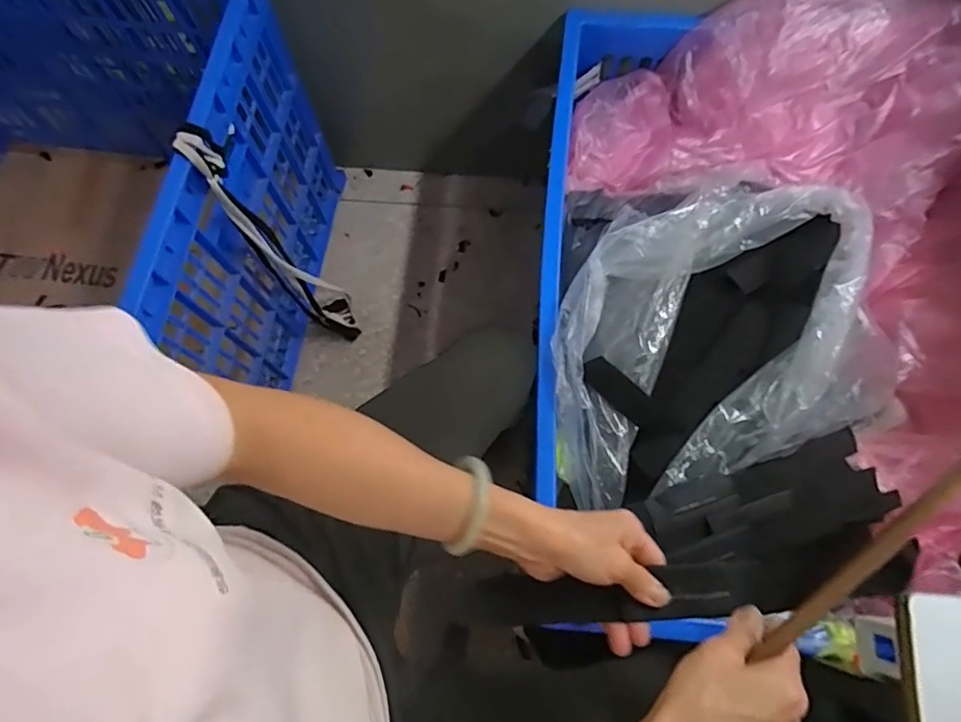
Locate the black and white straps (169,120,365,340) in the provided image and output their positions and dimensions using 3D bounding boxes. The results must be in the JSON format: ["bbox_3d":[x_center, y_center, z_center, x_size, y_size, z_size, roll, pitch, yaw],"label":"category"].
[{"bbox_3d":[-0.312,-0.172,0.912,0.089,0.505,0.140,-39,76,-10],"label":"black and white straps"}]

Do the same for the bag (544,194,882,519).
[{"bbox_3d":[0.289,-0.041,0.666,0.426,0.187,0.311,-18,73,-4],"label":"bag"}]

